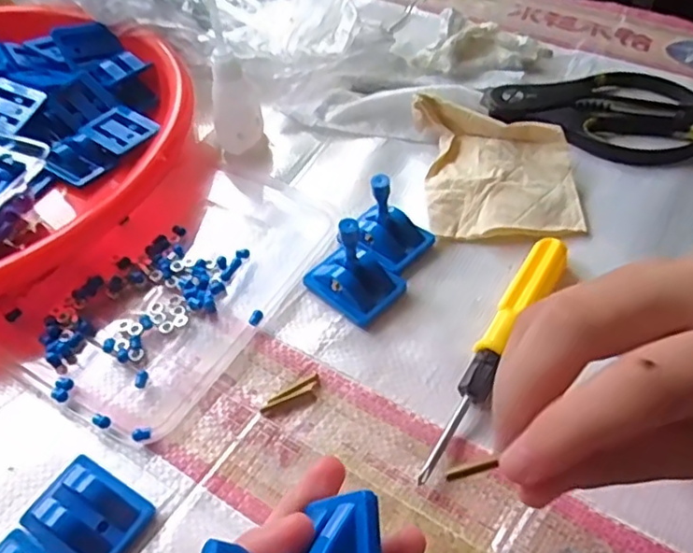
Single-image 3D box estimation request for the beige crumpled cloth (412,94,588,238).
[{"bbox_3d":[0.087,-0.064,0.356,0.084,0.027,0.093,-2,50,2],"label":"beige crumpled cloth"}]

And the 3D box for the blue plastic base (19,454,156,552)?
[{"bbox_3d":[-0.103,0.093,0.243,0.043,0.016,0.034,25,56,22],"label":"blue plastic base"}]

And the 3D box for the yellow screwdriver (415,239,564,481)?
[{"bbox_3d":[0.068,0.032,0.281,0.017,0.017,0.141,25,56,23],"label":"yellow screwdriver"}]

